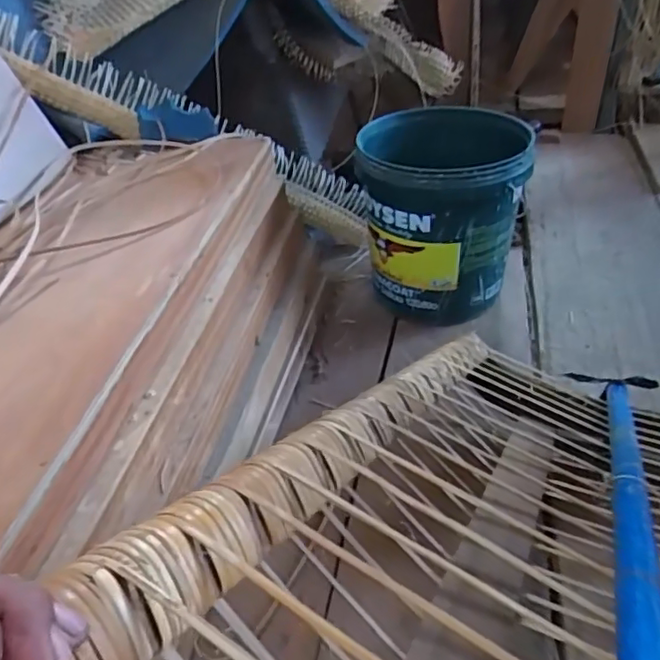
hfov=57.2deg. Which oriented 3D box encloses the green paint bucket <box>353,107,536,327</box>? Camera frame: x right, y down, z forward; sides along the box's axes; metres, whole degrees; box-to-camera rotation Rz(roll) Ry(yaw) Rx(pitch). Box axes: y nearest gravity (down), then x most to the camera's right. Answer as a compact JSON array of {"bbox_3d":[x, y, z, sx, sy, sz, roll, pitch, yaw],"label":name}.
[{"bbox_3d":[0.217,-0.212,1.180,0.291,0.334,0.288,5,37,14],"label":"green paint bucket"}]

